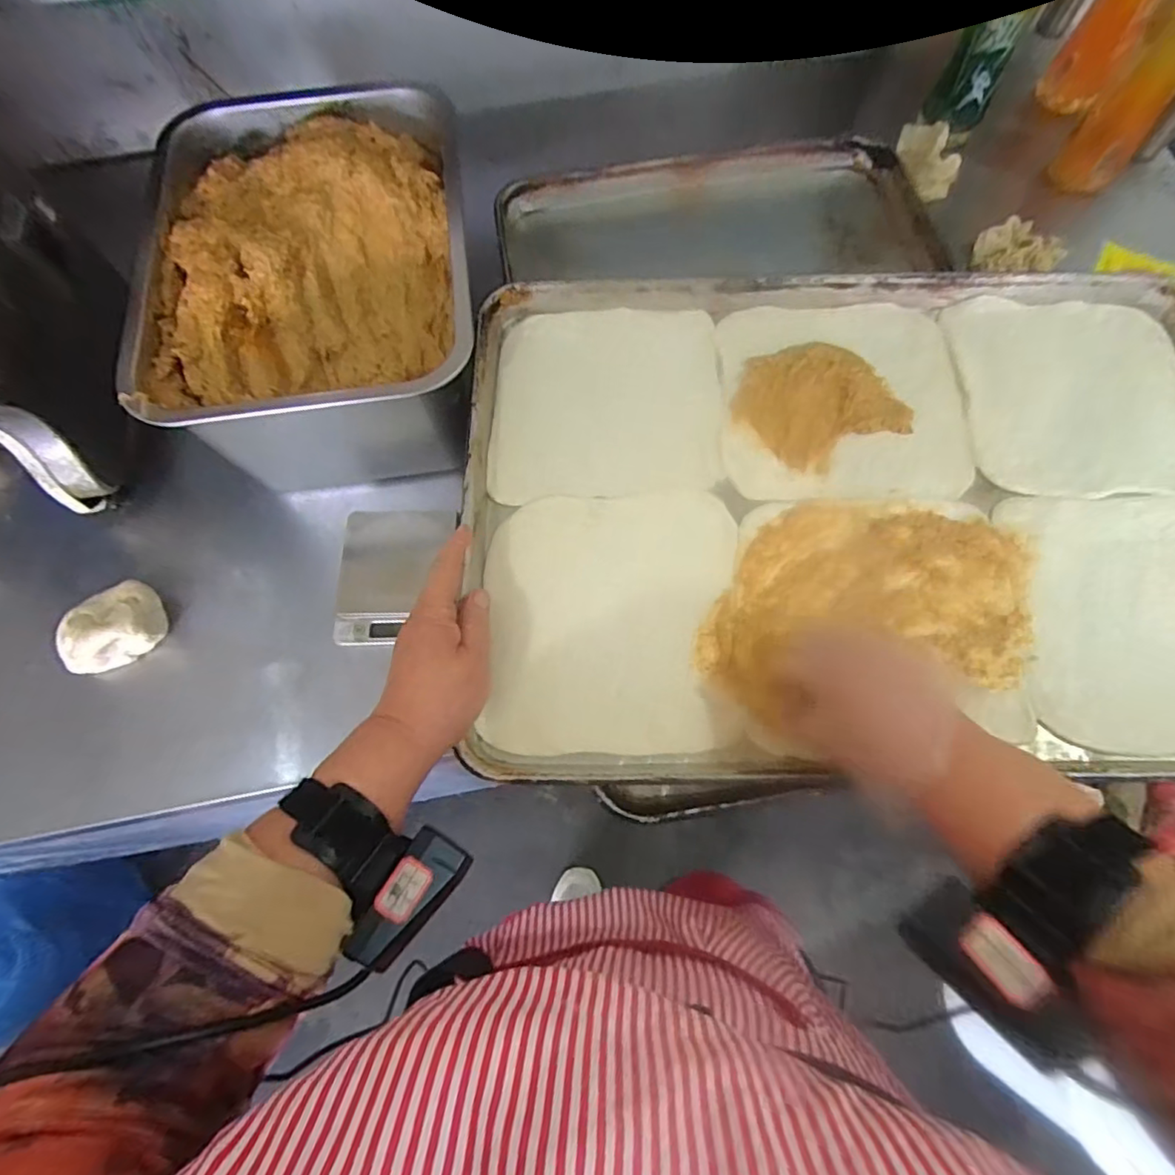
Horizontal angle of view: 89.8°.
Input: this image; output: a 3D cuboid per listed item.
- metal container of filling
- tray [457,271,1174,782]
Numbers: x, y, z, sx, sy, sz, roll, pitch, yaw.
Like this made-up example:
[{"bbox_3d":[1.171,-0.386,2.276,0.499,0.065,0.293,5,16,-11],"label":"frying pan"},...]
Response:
[{"bbox_3d":[-0.237,-0.279,0.552,0.268,0.137,0.367,-9,70,-2],"label":"metal container of filling"},{"bbox_3d":[0.213,-0.068,0.444,0.591,0.030,0.396,-1,70,1],"label":"tray"}]

